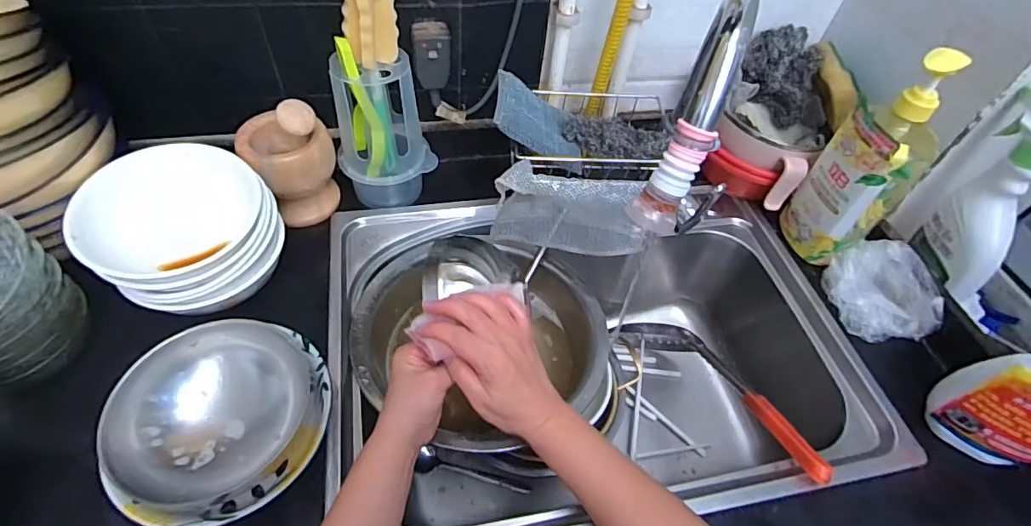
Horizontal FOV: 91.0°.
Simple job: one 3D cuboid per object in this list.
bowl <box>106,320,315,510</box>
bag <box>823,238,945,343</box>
[{"bbox_3d":[-0.255,0.128,0.441,0.142,0.061,0.140,3,52,-4],"label":"bowl"},{"bbox_3d":[0.439,0.029,0.612,0.088,0.060,0.118,0,52,-6],"label":"bag"}]

